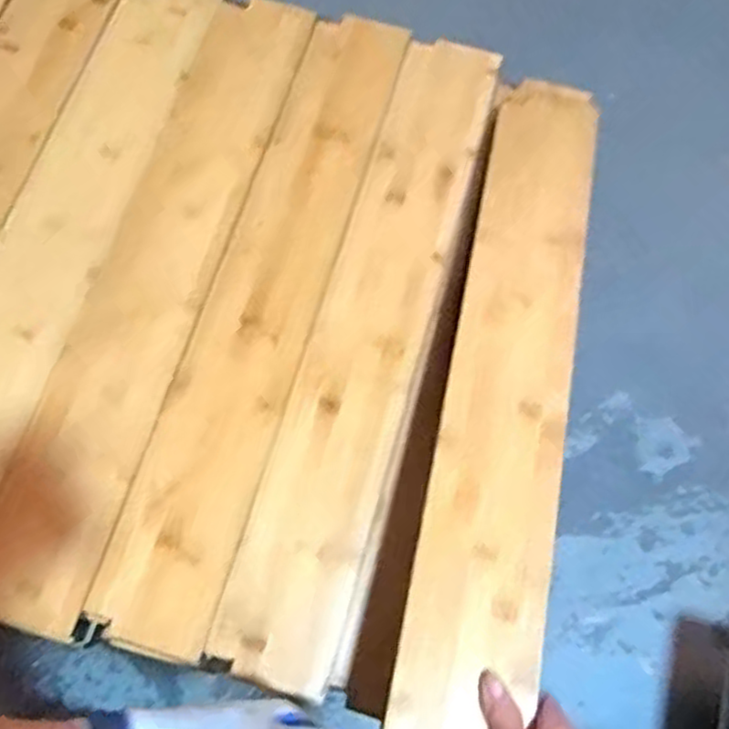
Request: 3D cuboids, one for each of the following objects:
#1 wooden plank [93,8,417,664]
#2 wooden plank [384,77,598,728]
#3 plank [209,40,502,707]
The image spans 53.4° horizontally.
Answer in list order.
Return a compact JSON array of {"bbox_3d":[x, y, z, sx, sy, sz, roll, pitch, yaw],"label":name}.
[{"bbox_3d":[-0.091,-0.075,0.746,0.126,0.016,0.703,16,72,3],"label":"wooden plank"},{"bbox_3d":[0.146,0.000,0.706,0.110,0.015,0.762,14,63,3],"label":"wooden plank"},{"bbox_3d":[0.019,-0.045,0.746,0.113,0.022,0.707,16,72,4],"label":"plank"}]

